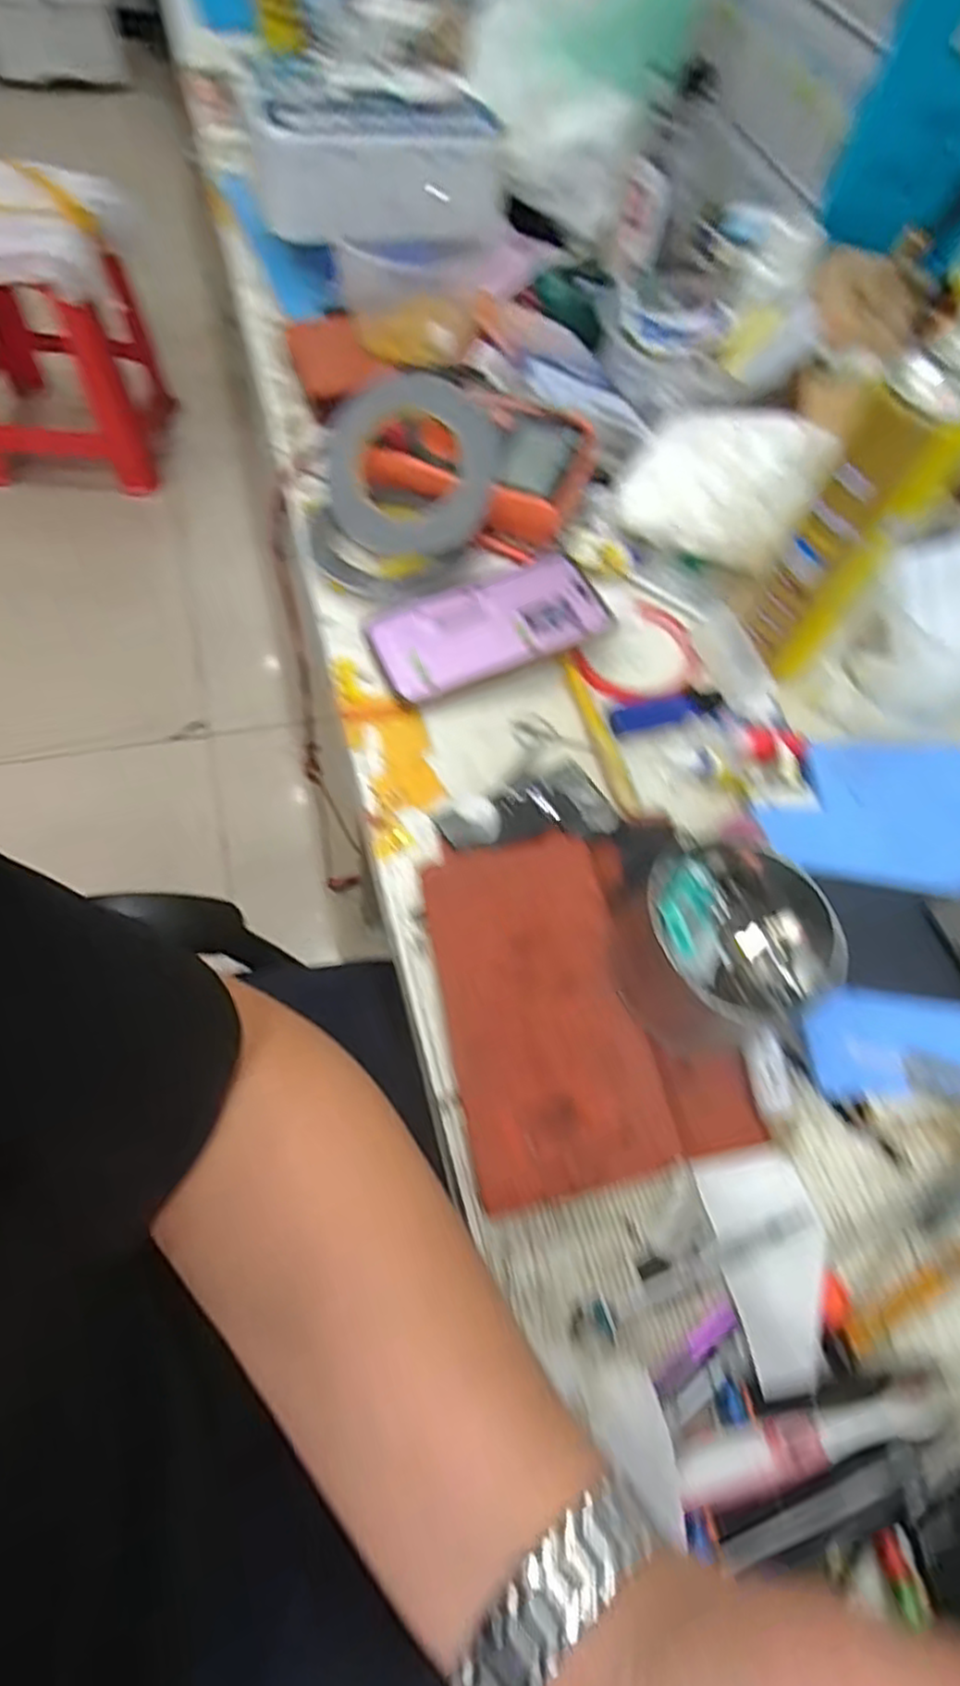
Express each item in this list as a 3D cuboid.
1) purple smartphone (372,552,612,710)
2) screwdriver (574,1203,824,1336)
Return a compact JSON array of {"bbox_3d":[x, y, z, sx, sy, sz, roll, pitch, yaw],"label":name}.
[{"bbox_3d":[0.008,-0.150,0.508,0.159,0.017,0.076,-21,68,-10],"label":"purple smartphone"},{"bbox_3d":[0.103,0.199,0.342,0.128,0.012,0.014,-15,64,-15],"label":"screwdriver"}]

